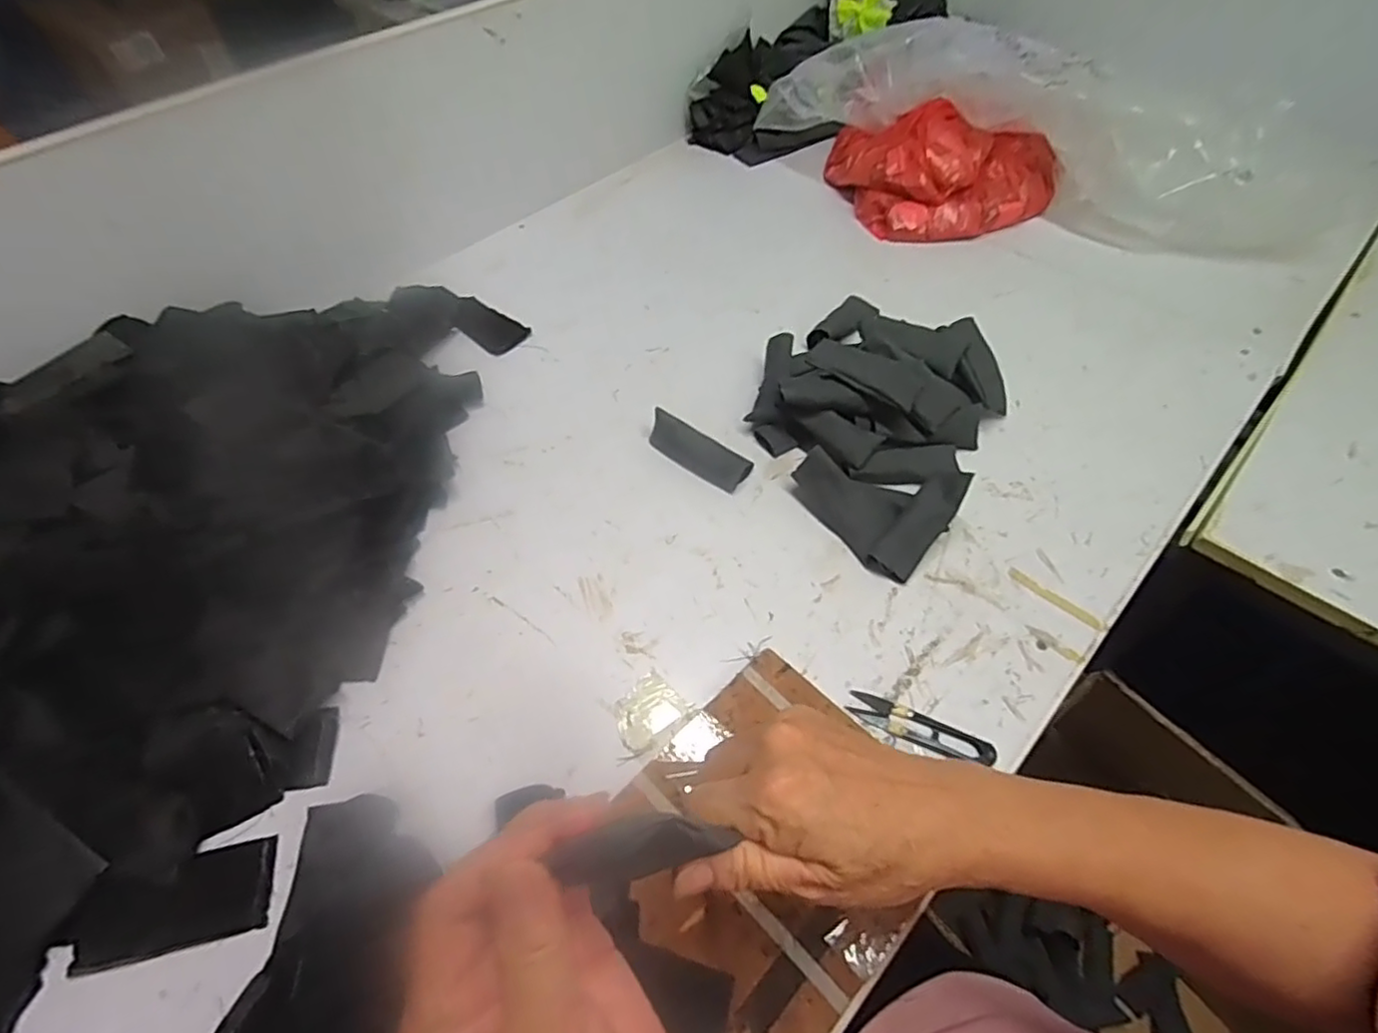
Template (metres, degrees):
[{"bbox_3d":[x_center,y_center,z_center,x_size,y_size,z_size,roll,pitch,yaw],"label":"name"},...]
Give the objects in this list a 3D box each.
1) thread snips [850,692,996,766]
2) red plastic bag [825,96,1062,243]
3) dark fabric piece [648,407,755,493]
[{"bbox_3d":[0.165,0.152,0.458,0.101,0.009,0.021,22,59,20],"label":"thread snips"},{"bbox_3d":[0.332,-0.472,0.853,0.267,0.079,0.217,-1,54,4],"label":"red plastic bag"},{"bbox_3d":[0.009,-0.065,0.609,0.100,0.033,0.036,29,61,23],"label":"dark fabric piece"}]

